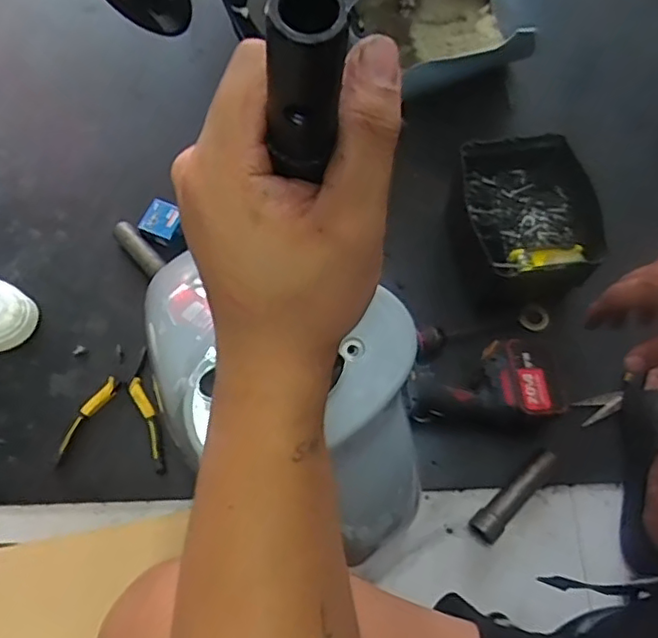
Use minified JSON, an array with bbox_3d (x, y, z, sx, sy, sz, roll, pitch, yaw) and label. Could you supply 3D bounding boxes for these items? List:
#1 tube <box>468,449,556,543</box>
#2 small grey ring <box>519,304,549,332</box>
[{"bbox_3d":[0.256,0.243,0.852,0.156,0.043,0.038,-42,73,-15],"label":"tube"},{"bbox_3d":[0.327,-0.001,0.974,0.046,0.012,0.048,0,68,1],"label":"small grey ring"}]

